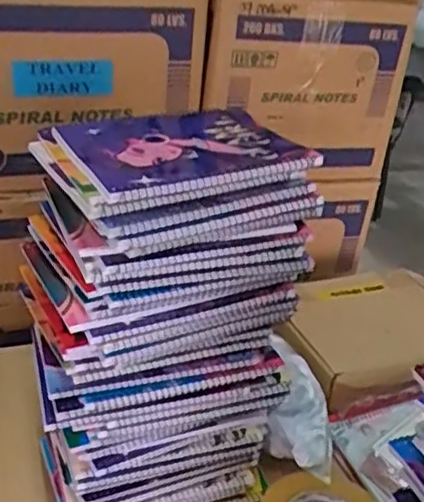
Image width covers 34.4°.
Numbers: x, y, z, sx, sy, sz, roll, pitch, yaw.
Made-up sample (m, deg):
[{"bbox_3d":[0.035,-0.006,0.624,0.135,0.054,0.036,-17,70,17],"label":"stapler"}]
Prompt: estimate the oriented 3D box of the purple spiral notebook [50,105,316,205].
[{"bbox_3d":[-0.023,-0.090,0.606,0.211,0.023,0.153,-13,33,-27],"label":"purple spiral notebook"}]

